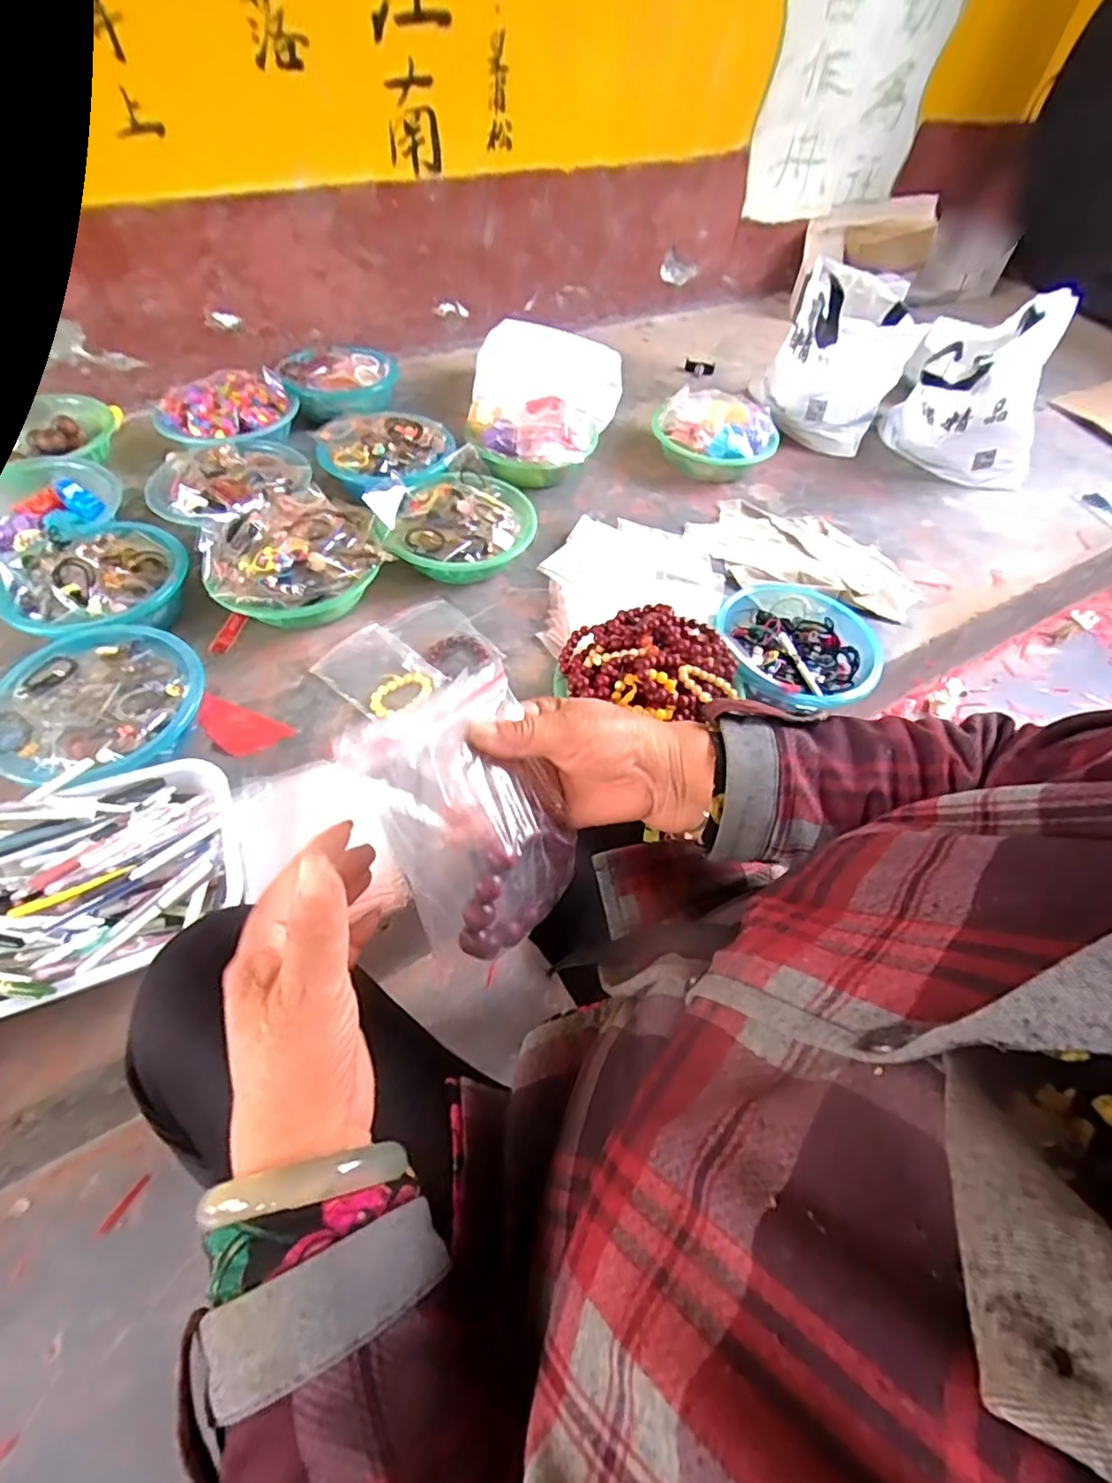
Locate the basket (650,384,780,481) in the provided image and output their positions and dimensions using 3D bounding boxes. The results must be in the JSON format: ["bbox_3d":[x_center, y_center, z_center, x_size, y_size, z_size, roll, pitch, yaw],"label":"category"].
[{"bbox_3d":[0.302,-0.588,1.159,0.234,0.110,0.213,12,55,4],"label":"basket"}]

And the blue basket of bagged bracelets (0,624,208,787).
[{"bbox_3d":[-0.537,-0.033,0.717,0.201,0.082,0.213,2,54,-3],"label":"blue basket of bagged bracelets"}]

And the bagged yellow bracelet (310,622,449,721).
[{"bbox_3d":[-0.235,-0.091,0.820,0.153,0.019,0.112,34,59,19],"label":"bagged yellow bracelet"}]

